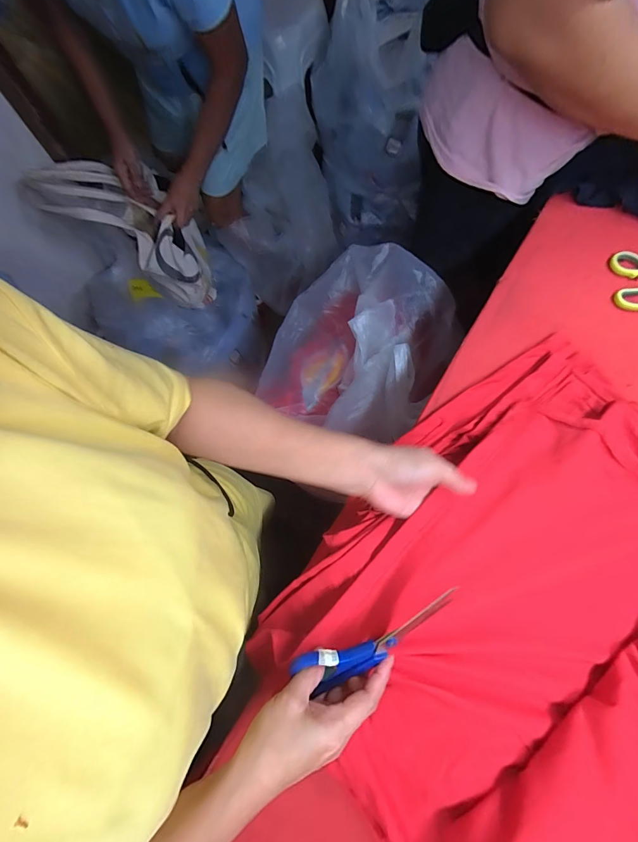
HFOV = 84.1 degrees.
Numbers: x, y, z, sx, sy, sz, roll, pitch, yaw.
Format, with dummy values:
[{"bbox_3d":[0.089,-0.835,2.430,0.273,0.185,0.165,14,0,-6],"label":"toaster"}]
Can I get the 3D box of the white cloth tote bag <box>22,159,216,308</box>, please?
[{"bbox_3d":[-0.453,-0.499,0.936,0.159,0.469,0.178,4,69,48],"label":"white cloth tote bag"}]

